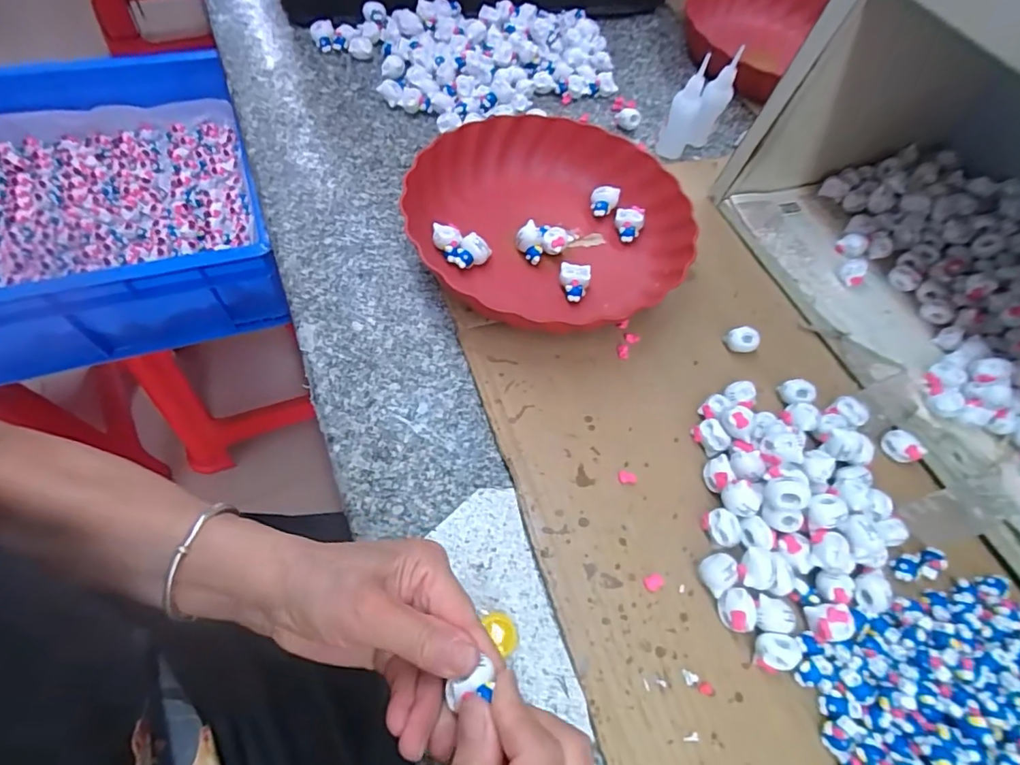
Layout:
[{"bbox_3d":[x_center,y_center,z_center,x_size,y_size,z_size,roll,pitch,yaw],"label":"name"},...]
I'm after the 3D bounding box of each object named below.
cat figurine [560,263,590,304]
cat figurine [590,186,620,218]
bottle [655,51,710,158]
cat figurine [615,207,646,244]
[{"bbox_3d":[0.054,-0.084,0.438,0.024,0.019,0.029,10,60,-3],"label":"cat figurine"},{"bbox_3d":[0.089,-0.172,0.495,0.025,0.018,0.027,3,61,-6],"label":"cat figurine"},{"bbox_3d":[0.181,-0.285,0.535,0.026,0.100,0.024,31,61,10],"label":"bottle"},{"bbox_3d":[0.111,-0.147,0.483,0.027,0.020,0.029,18,60,2],"label":"cat figurine"}]

